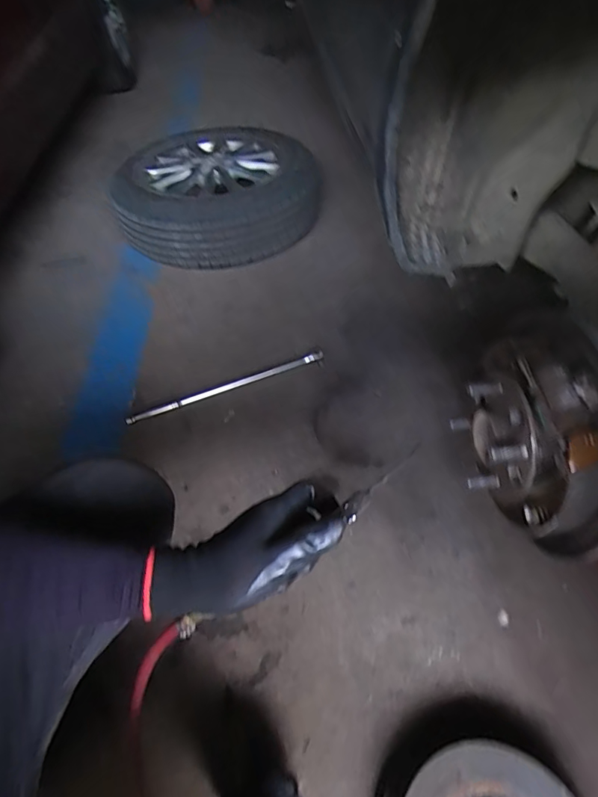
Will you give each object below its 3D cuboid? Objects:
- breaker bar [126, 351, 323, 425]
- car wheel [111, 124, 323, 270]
[{"bbox_3d":[-0.151,-0.024,0.960,0.428,0.023,0.026,-17,51,-10],"label":"breaker bar"},{"bbox_3d":[-0.257,-0.623,1.360,0.558,0.187,0.563,-15,50,-8],"label":"car wheel"}]

